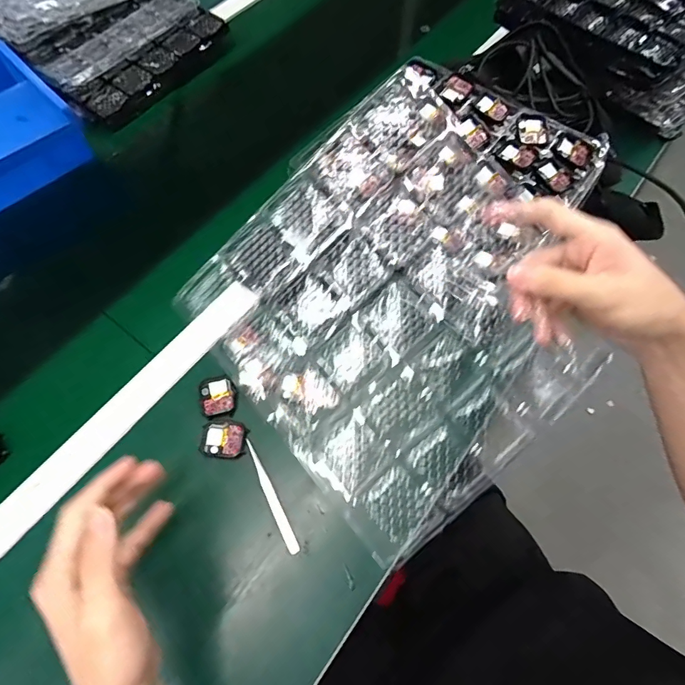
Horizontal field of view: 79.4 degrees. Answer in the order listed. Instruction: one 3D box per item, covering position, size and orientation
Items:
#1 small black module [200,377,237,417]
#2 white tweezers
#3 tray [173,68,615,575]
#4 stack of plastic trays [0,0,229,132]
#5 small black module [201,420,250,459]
[{"bbox_3d":[-0.137,0.059,0.452,0.037,0.005,0.039,-12,67,-5],"label":"small black module"},{"bbox_3d":[-0.072,0.153,0.414,0.011,0.014,0.117,-26,69,-11],"label":"white tweezers"},{"bbox_3d":[0.044,-0.021,0.331,0.264,0.031,0.278,-40,84,3],"label":"tray"},{"bbox_3d":[-0.417,-0.549,0.665,0.376,0.110,0.294,35,71,14],"label":"stack of plastic trays"},{"bbox_3d":[-0.126,0.102,0.436,0.050,0.007,0.038,2,66,1],"label":"small black module"}]

